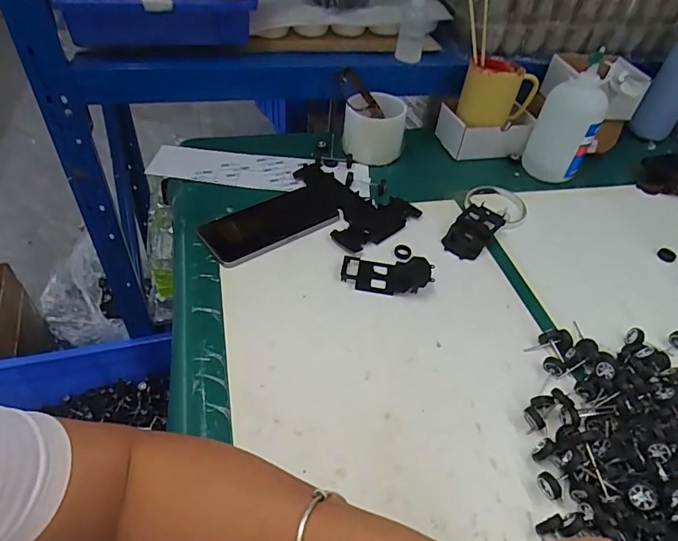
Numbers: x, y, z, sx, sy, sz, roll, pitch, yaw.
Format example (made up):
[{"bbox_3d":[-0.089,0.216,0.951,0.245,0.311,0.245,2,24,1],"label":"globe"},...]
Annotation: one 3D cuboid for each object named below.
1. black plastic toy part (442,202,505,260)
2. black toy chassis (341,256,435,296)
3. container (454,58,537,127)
[{"bbox_3d":[0.166,-0.050,0.568,0.047,0.017,0.095,32,51,23],"label":"black plastic toy part"},{"bbox_3d":[0.052,0.001,0.505,0.095,0.021,0.049,5,45,-2],"label":"black toy chassis"},{"bbox_3d":[0.234,-0.267,0.692,0.101,0.075,0.074,-25,53,-27],"label":"container"}]

